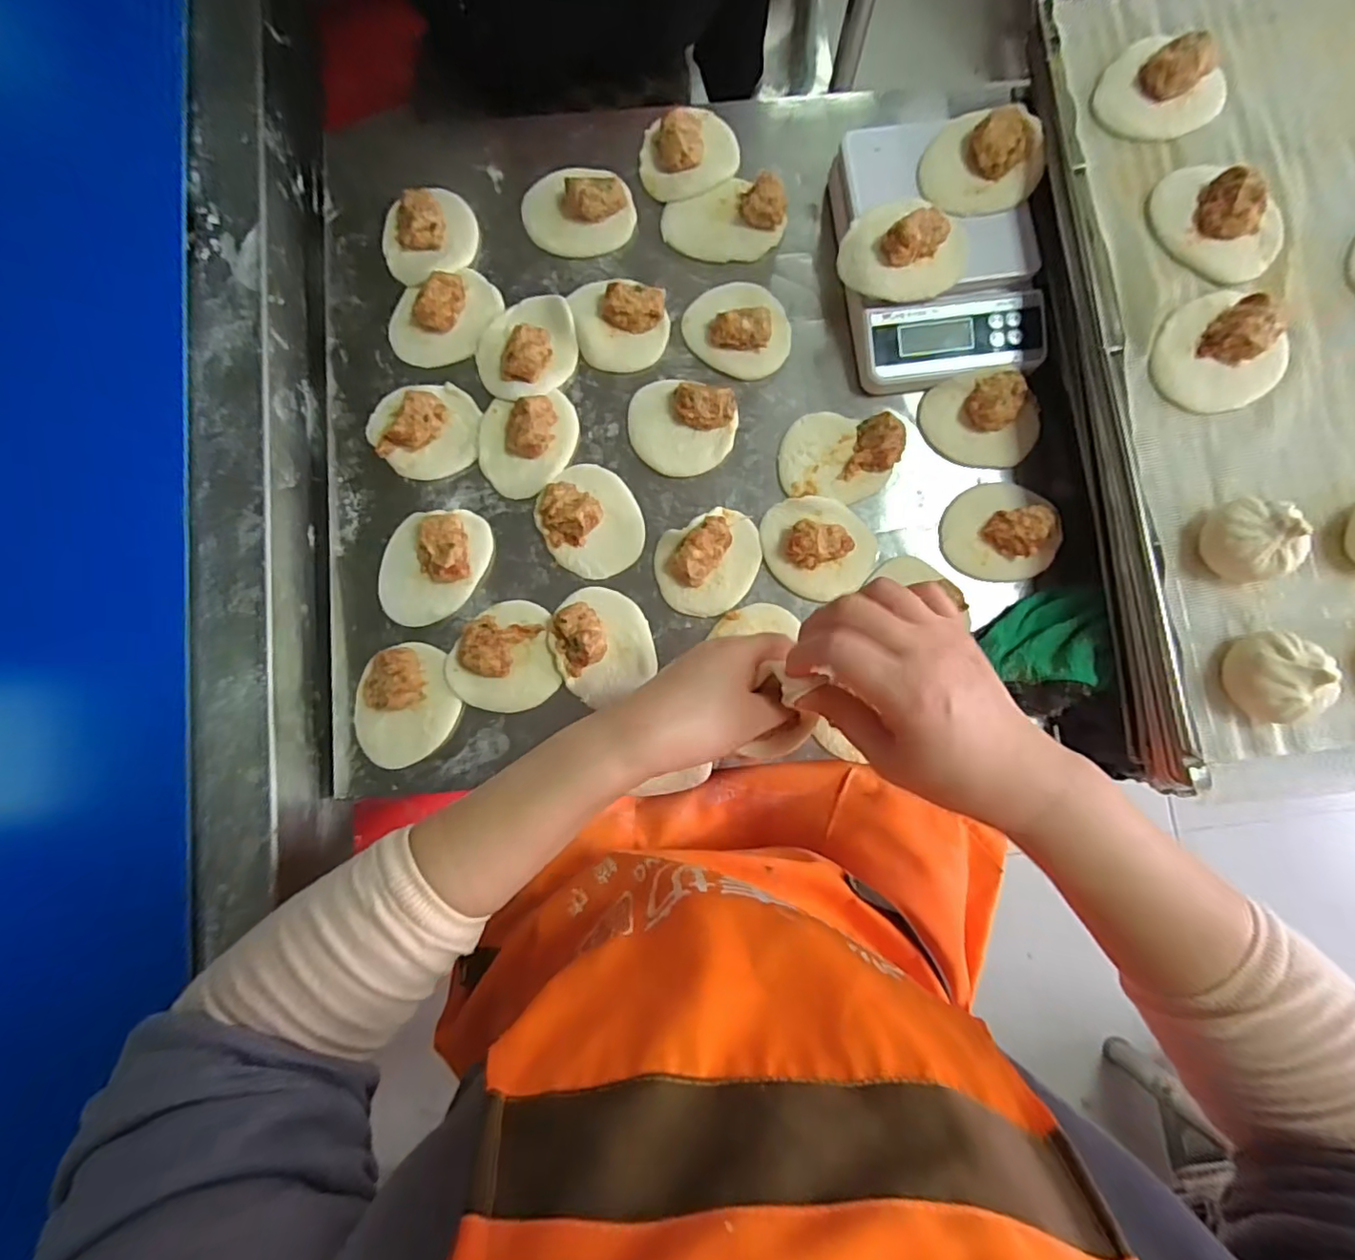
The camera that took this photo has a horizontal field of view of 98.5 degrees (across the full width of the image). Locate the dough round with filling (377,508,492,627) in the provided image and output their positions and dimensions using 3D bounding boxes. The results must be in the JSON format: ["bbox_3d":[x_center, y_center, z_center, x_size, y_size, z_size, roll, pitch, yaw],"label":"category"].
[{"bbox_3d":[-0.205,-0.056,0.479,0.078,0.029,0.104,32,84,3],"label":"dough round with filling"}]

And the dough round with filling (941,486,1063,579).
[{"bbox_3d":[0.268,-0.083,0.481,0.086,0.023,0.083,0,83,-1],"label":"dough round with filling"}]

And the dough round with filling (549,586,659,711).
[{"bbox_3d":[-0.061,0.009,0.468,0.076,0.028,0.092,-24,84,-3],"label":"dough round with filling"}]

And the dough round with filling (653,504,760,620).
[{"bbox_3d":[0.029,-0.056,0.477,0.090,0.027,0.076,-24,84,-3],"label":"dough round with filling"}]

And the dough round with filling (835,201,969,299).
[{"bbox_3d":[0.185,-0.310,0.467,0.096,0.039,0.076,26,84,2],"label":"dough round with filling"}]

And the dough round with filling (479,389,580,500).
[{"bbox_3d":[-0.127,-0.160,0.488,0.080,0.027,0.088,0,83,-1],"label":"dough round with filling"}]

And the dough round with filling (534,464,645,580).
[{"bbox_3d":[-0.072,-0.092,0.482,0.080,0.029,0.095,-25,84,-3],"label":"dough round with filling"}]

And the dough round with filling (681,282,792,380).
[{"bbox_3d":[0.054,-0.264,0.501,0.080,0.031,0.089,-39,85,-5],"label":"dough round with filling"}]

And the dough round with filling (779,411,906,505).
[{"bbox_3d":[0.136,-0.149,0.487,0.093,0.028,0.073,8,83,0],"label":"dough round with filling"}]

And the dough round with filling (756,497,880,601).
[{"bbox_3d":[0.117,-0.072,0.478,0.095,0.027,0.082,36,84,3],"label":"dough round with filling"}]

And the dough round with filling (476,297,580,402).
[{"bbox_3d":[-0.129,-0.245,0.496,0.089,0.034,0.086,0,83,-1],"label":"dough round with filling"}]

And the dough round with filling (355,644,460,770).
[{"bbox_3d":[-0.219,0.060,0.463,0.078,0.031,0.089,-19,84,-3],"label":"dough round with filling"}]

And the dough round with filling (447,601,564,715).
[{"bbox_3d":[-0.143,0.022,0.469,0.085,0.024,0.086,0,83,-1],"label":"dough round with filling"}]

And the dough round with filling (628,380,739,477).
[{"bbox_3d":[0.002,-0.171,0.492,0.091,0.030,0.075,17,84,1],"label":"dough round with filling"}]

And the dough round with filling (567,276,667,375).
[{"bbox_3d":[-0.051,-0.263,0.502,0.083,0.028,0.071,7,83,0],"label":"dough round with filling"}]

